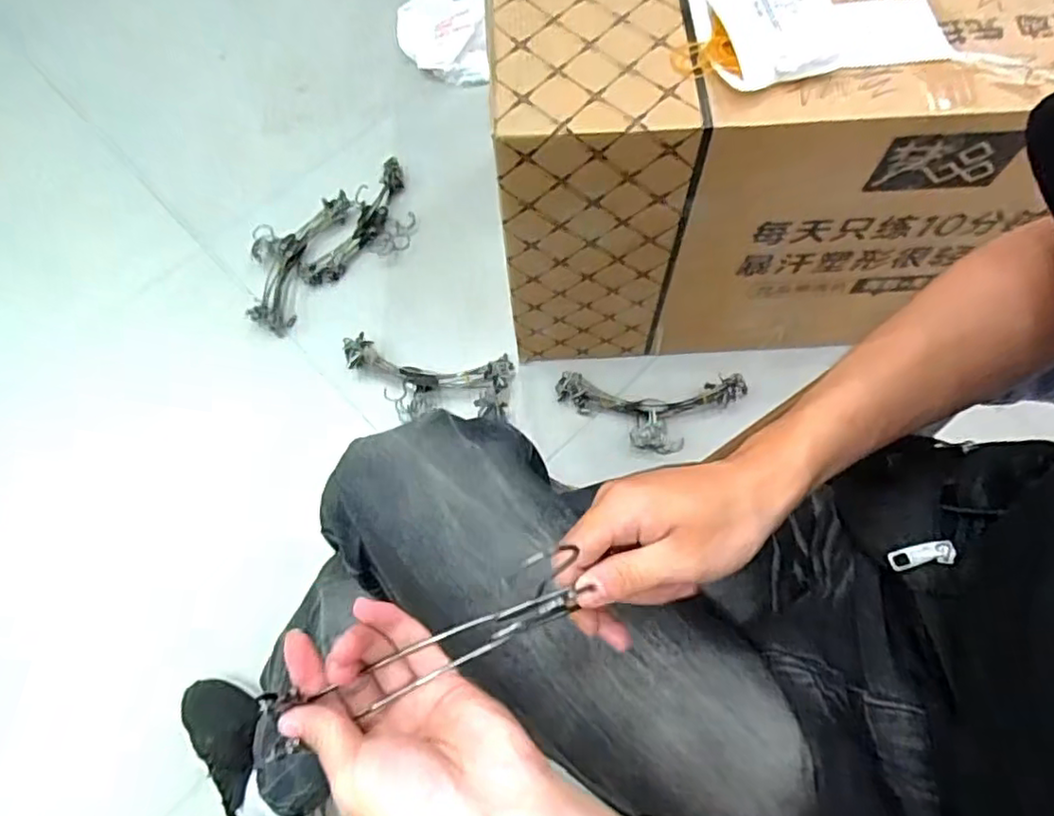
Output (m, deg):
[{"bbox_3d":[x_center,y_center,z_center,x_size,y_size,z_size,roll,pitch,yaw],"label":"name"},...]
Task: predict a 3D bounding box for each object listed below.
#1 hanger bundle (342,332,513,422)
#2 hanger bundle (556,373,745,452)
[{"bbox_3d":[-0.175,-0.044,1.093,0.291,0.050,0.137,6,68,4],"label":"hanger bundle"},{"bbox_3d":[0.204,0.003,1.064,0.313,0.046,0.130,4,68,3],"label":"hanger bundle"}]

